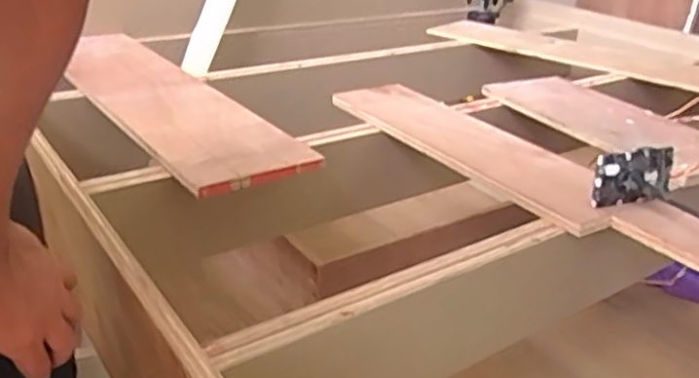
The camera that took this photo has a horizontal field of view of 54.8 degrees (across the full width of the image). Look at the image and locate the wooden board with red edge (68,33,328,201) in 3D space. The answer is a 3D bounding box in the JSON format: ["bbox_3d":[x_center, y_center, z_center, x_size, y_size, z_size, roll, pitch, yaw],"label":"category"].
[{"bbox_3d":[-0.324,-0.157,1.161,0.206,0.023,0.702,-14,33,-33],"label":"wooden board with red edge"}]

